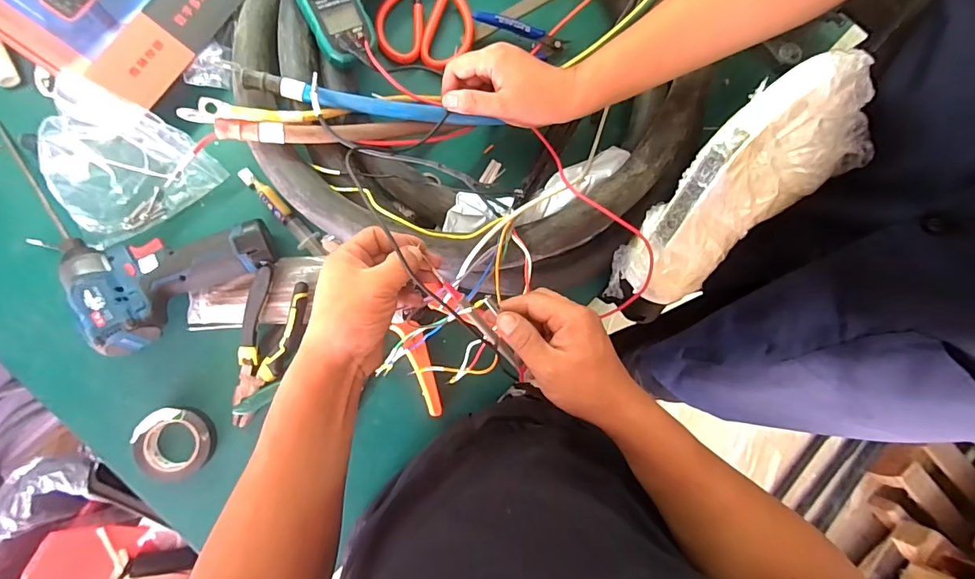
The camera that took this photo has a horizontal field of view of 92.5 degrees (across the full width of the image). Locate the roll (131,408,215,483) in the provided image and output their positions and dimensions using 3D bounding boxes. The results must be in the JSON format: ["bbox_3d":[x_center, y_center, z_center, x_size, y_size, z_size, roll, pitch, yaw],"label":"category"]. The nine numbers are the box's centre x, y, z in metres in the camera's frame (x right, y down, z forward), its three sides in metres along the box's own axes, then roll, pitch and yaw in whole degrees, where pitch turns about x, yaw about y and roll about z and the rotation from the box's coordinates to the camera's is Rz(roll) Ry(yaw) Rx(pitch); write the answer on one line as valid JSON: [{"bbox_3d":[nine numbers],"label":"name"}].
[{"bbox_3d":[-0.316,0.155,0.474,0.066,0.020,0.070,1,85,-8],"label":"roll"}]

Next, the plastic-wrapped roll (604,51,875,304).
[{"bbox_3d":[0.228,-0.075,0.440,0.131,0.281,0.099,31,41,-4],"label":"plastic-wrapped roll"}]

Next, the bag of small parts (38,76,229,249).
[{"bbox_3d":[-0.372,-0.130,0.467,0.144,0.084,0.114,-36,90,-9],"label":"bag of small parts"}]

